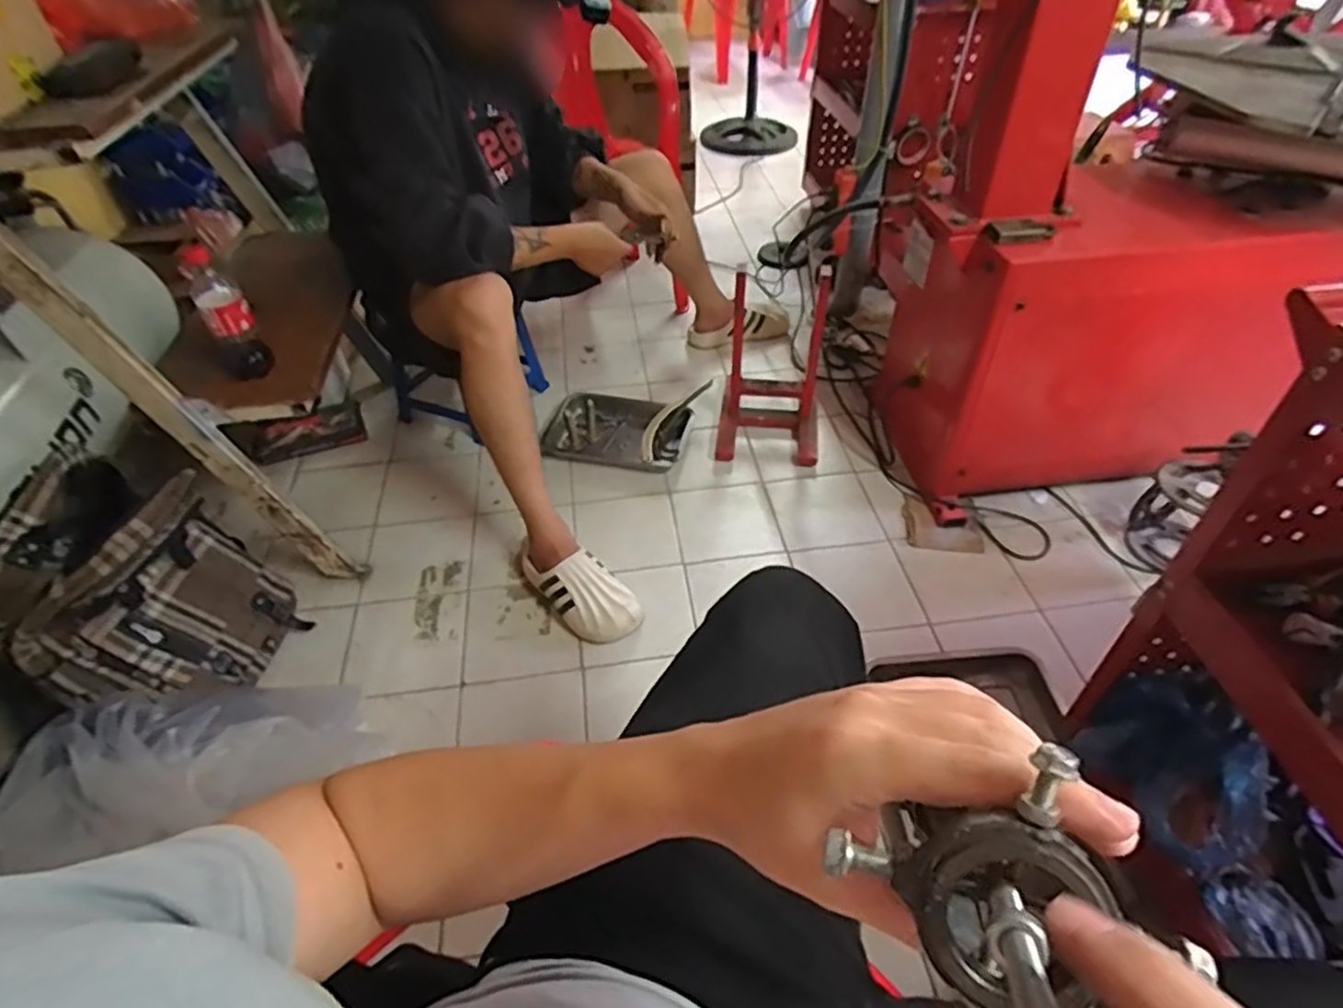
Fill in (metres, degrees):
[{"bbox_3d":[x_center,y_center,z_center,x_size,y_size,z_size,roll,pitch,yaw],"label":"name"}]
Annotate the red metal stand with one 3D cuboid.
[{"bbox_3d":[0.211,-0.286,1.476,0.219,0.340,0.175,5,46,6],"label":"red metal stand"}]

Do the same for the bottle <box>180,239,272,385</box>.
[{"bbox_3d":[-0.644,-0.281,1.022,0.066,0.175,0.072,-21,48,-18],"label":"bottle"}]

